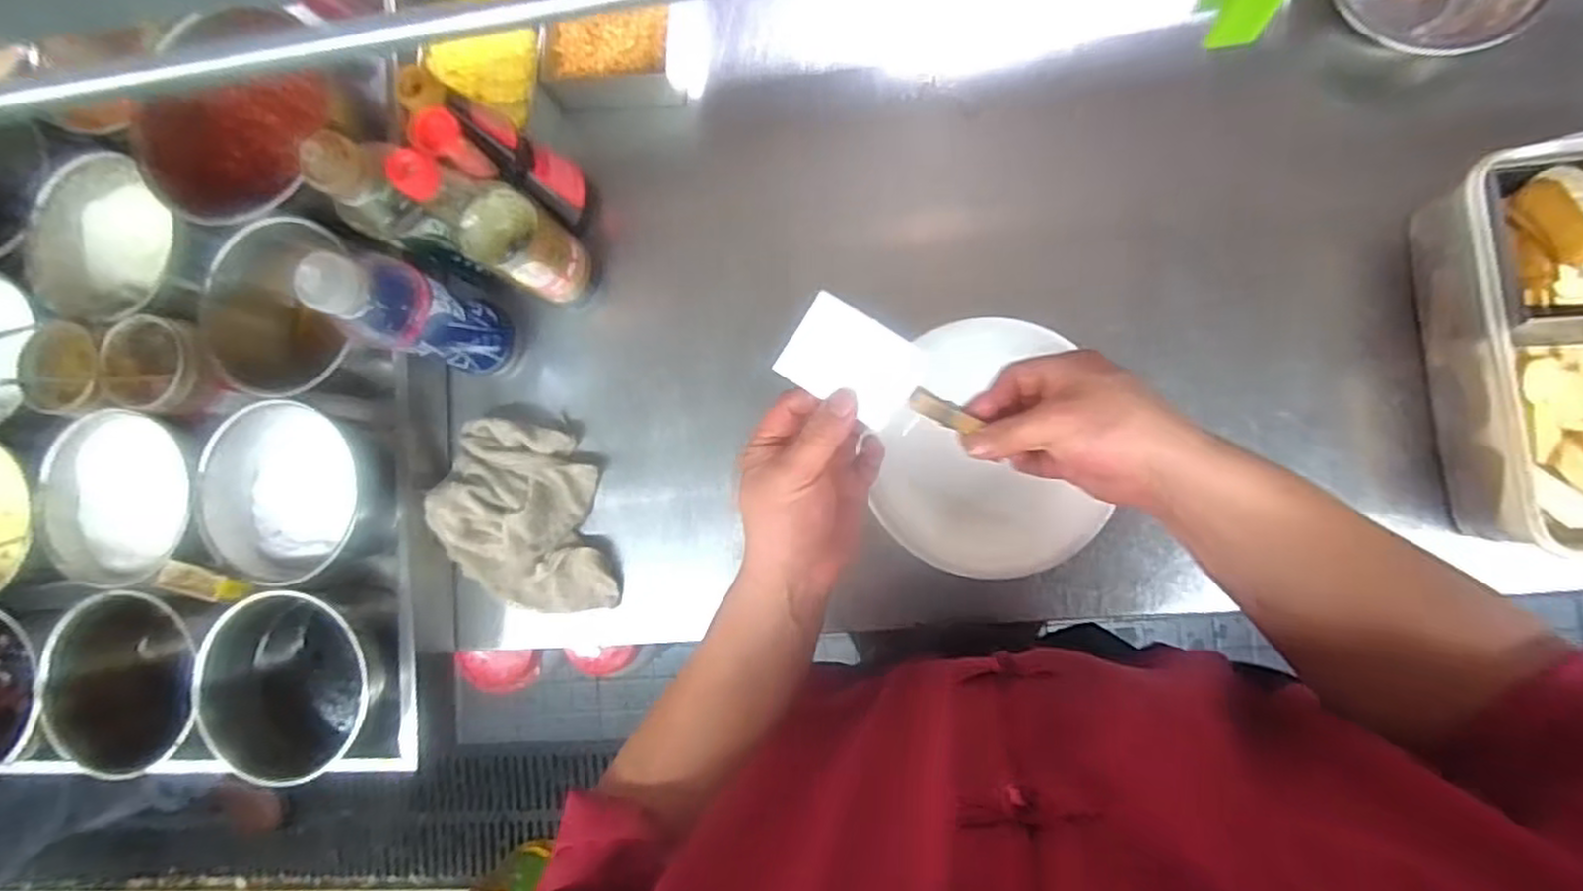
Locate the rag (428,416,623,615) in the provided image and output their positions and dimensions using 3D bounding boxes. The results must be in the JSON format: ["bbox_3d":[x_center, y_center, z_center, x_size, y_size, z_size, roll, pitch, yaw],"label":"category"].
[{"bbox_3d":[-0.253,0.067,0.679,0.145,0.050,0.191,-13,85,7],"label":"rag"}]

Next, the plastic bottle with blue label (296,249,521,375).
[{"bbox_3d":[-0.306,-0.107,0.620,0.057,0.241,0.070,20,90,9],"label":"plastic bottle with blue label"}]

